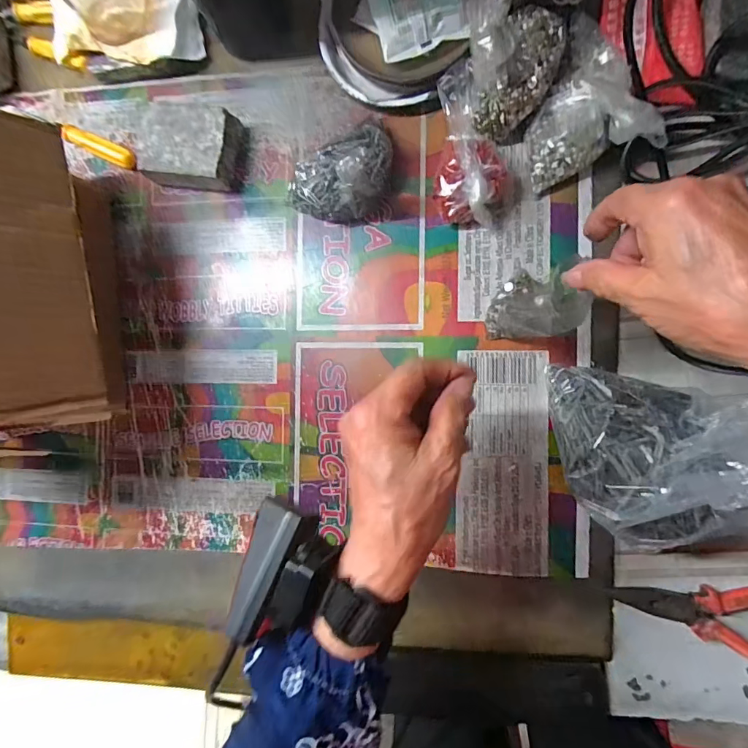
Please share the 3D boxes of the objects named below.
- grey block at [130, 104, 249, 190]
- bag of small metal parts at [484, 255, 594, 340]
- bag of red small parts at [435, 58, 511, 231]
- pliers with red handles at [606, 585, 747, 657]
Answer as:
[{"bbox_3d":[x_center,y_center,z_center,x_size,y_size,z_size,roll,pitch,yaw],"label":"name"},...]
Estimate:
[{"bbox_3d":[-0.155,-0.192,0.372,0.085,0.030,0.060,7,91,8],"label":"grey block"},{"bbox_3d":[0.126,-0.056,0.337,0.080,0.019,0.054,-10,89,8],"label":"bag of small metal parts"},{"bbox_3d":[0.076,-0.164,0.322,0.063,0.064,0.095,2,90,8],"label":"bag of red small parts"},{"bbox_3d":[0.251,0.177,0.319,0.139,0.017,0.051,6,91,8],"label":"pliers with red handles"}]

